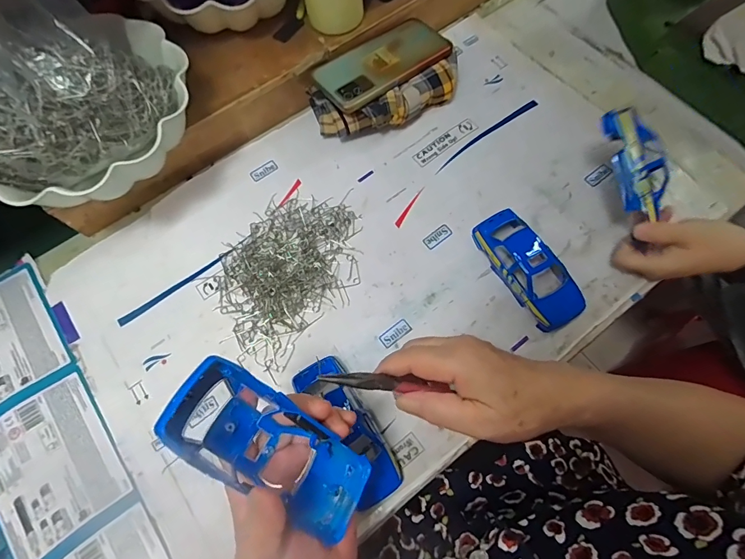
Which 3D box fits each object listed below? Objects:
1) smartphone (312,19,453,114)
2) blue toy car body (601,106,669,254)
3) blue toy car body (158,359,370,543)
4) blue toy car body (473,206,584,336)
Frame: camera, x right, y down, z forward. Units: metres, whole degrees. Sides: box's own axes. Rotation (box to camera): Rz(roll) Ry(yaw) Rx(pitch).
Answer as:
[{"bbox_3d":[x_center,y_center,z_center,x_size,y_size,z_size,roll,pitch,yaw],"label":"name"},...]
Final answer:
[{"bbox_3d":[0.012,-0.256,0.461,0.163,0.011,0.073,-35,75,-12],"label":"smartphone"},{"bbox_3d":[0.249,-0.109,0.369,0.037,0.028,0.105,-17,92,-6],"label":"blue toy car body"},{"bbox_3d":[-0.060,0.101,0.236,0.137,0.044,0.054,45,72,-23],"label":"blue toy car body"},{"bbox_3d":[0.157,-0.012,0.399,0.049,0.040,0.127,-31,72,-11],"label":"blue toy car body"}]

